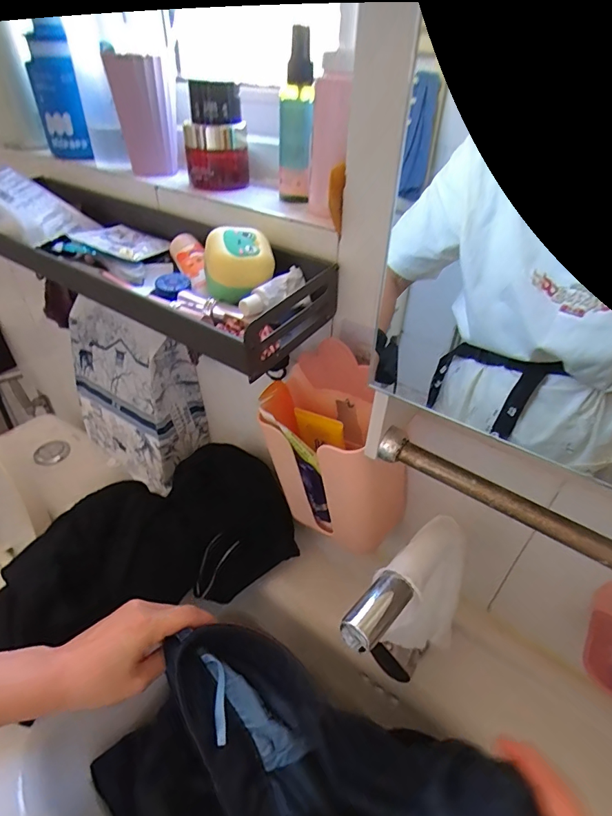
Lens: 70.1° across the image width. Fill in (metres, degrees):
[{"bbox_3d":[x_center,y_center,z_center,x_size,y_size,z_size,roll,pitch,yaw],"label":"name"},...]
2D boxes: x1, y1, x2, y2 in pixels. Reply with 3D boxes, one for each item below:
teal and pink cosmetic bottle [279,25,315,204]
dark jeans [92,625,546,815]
[{"bbox_3d":[-0.010,-0.274,0.423,0.031,0.137,0.034,2,39,-2],"label":"teal and pink cosmetic bottle"},{"bbox_3d":[-0.026,0.327,0.364,0.348,0.301,0.152,23,43,23],"label":"dark jeans"}]

